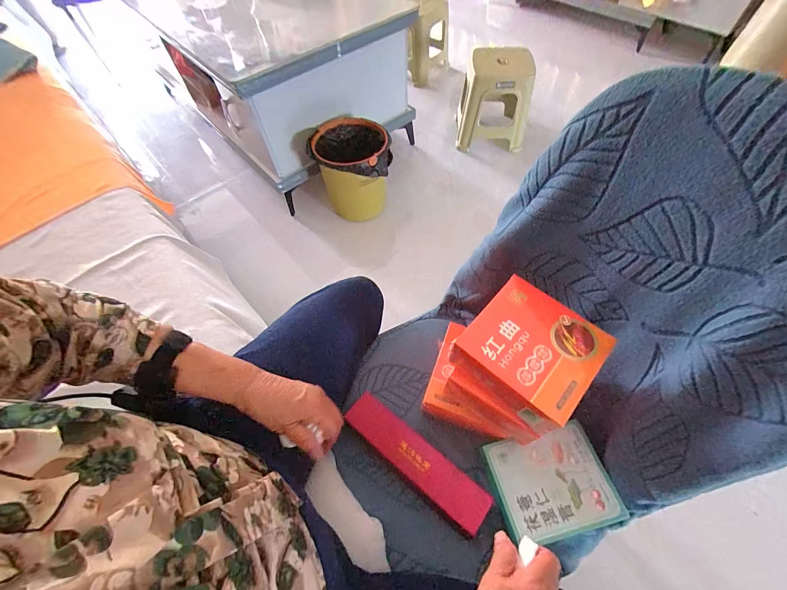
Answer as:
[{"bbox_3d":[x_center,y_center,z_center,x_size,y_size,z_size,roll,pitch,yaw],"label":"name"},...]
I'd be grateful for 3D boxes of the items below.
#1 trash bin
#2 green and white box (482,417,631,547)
[{"bbox_3d":[-0.150,-0.445,1.279,0.273,0.332,0.273,-11,59,-5],"label":"trash bin"},{"bbox_3d":[0.198,0.234,0.419,0.135,0.020,0.112,-12,59,-5],"label":"green and white box"}]

